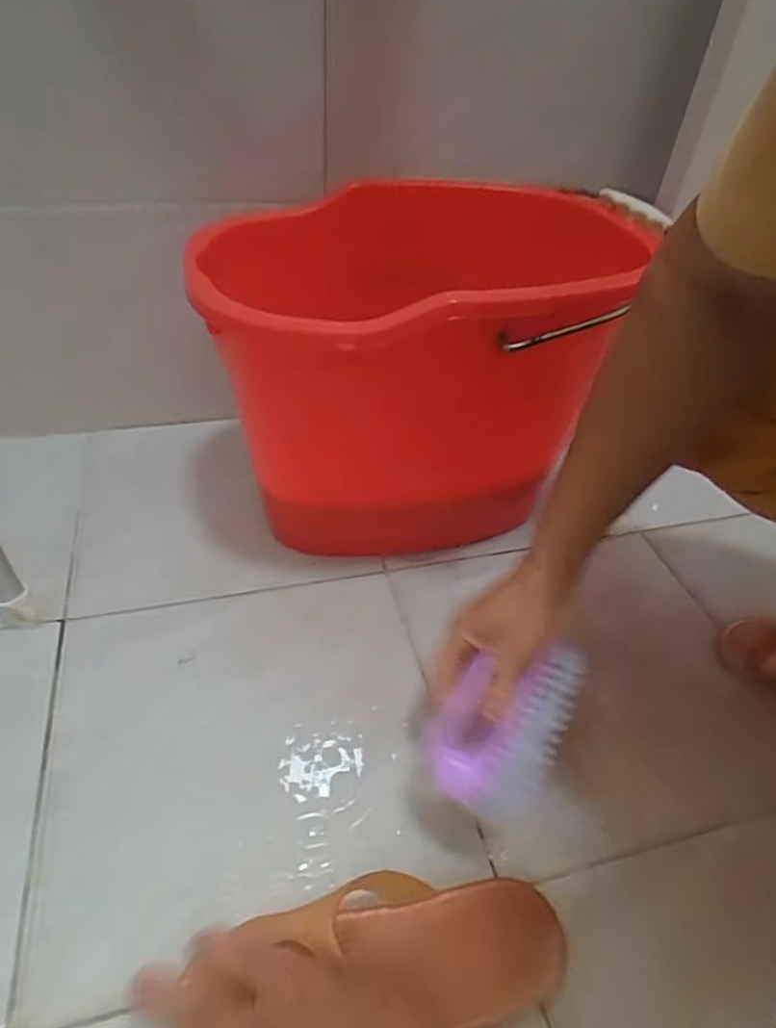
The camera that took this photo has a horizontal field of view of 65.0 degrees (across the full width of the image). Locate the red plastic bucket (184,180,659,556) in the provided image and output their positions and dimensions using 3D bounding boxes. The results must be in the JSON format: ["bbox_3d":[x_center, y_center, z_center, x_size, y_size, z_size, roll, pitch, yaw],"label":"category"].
[{"bbox_3d":[0.021,-0.128,0.605,0.377,0.305,0.295,-6,44,-13],"label":"red plastic bucket"}]

